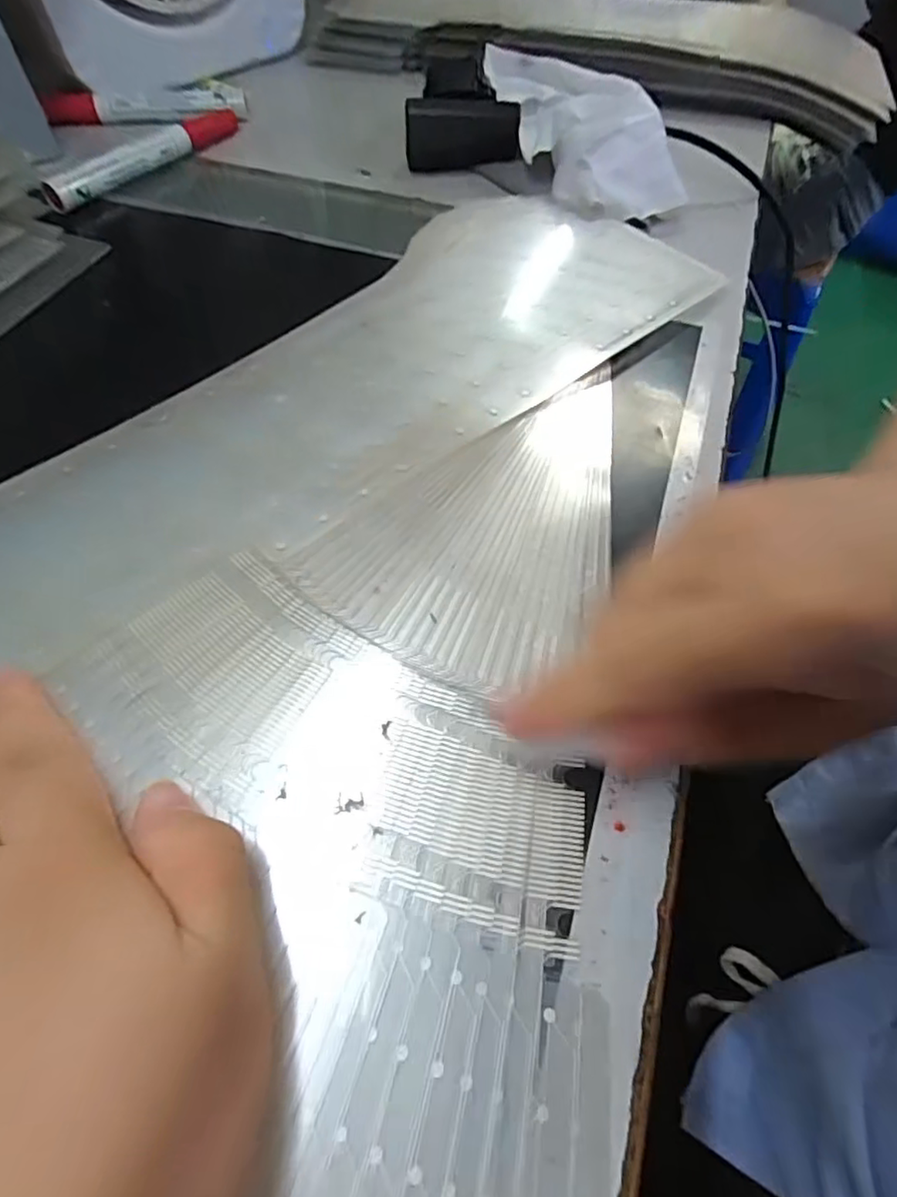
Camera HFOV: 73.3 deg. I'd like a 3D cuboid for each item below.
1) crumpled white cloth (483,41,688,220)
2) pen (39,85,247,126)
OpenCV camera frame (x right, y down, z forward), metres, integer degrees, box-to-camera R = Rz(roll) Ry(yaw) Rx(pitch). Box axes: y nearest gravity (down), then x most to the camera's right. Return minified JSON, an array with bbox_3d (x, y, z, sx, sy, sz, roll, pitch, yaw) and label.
[{"bbox_3d":[0.079,-0.291,0.368,0.078,0.030,0.161,-16,59,-11],"label":"crumpled white cloth"},{"bbox_3d":[-0.201,-0.329,0.403,0.125,0.018,0.015,-7,58,-6],"label":"pen"}]

